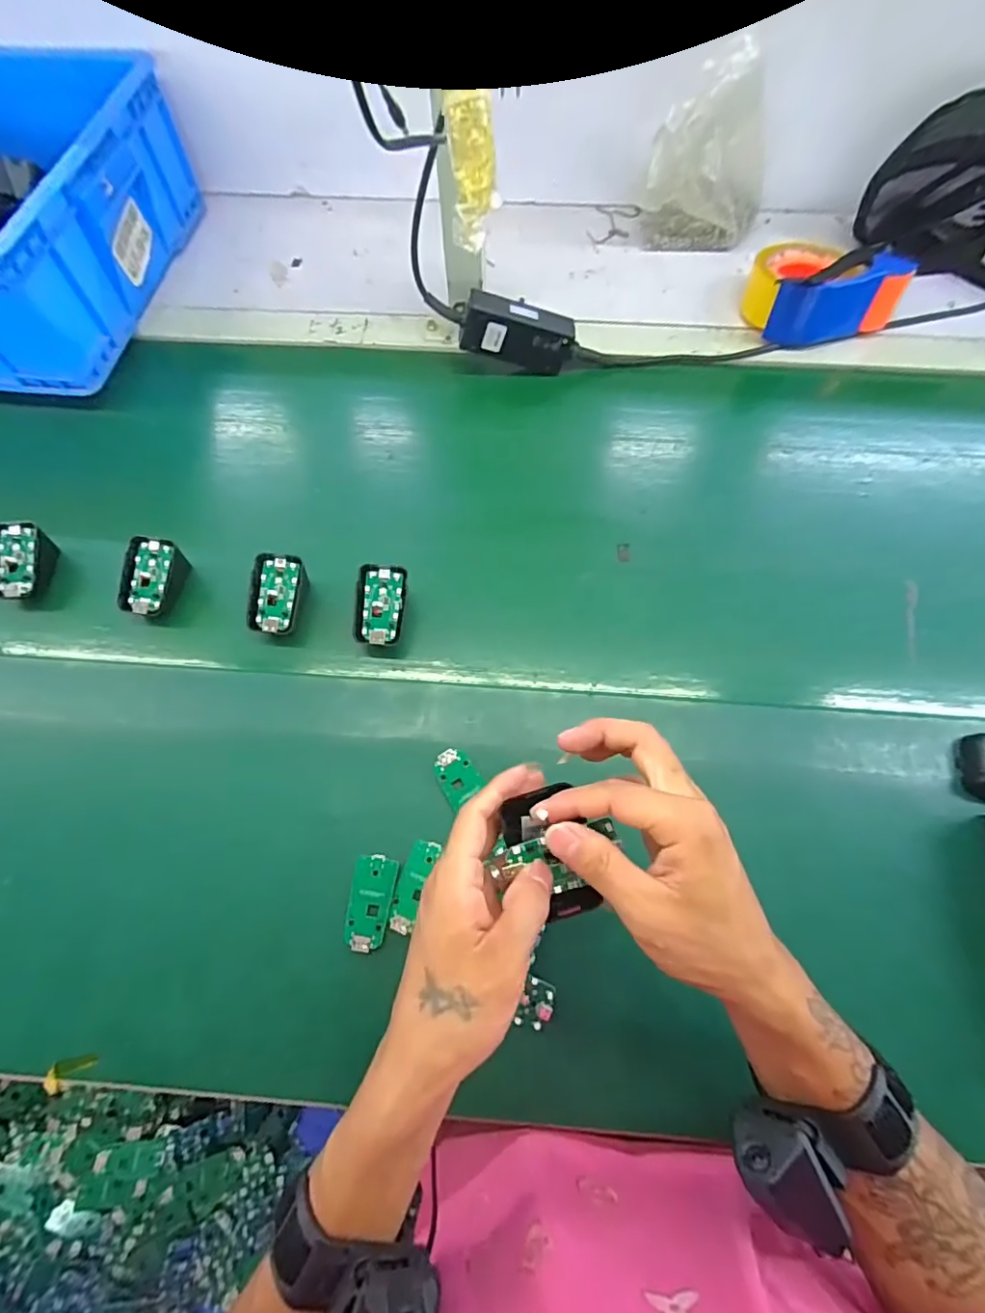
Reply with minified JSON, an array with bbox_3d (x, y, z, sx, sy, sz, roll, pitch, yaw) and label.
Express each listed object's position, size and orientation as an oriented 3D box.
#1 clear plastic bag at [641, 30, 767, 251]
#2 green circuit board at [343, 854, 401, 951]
[{"bbox_3d":[0.247,-0.551,0.615,0.135,0.156,0.063,13,70,7],"label":"clear plastic bag"},{"bbox_3d":[-0.089,0.181,0.400,0.032,0.004,0.062,6,70,4],"label":"green circuit board"}]

